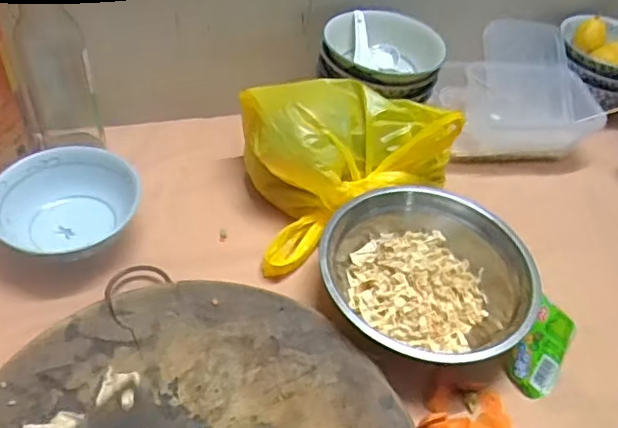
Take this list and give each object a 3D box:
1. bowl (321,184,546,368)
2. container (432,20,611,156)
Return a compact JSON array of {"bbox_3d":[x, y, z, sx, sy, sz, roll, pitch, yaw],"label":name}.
[{"bbox_3d":[0.112,0.063,0.596,0.197,0.078,0.174,-9,48,-15],"label":"bowl"},{"bbox_3d":[0.278,-0.159,0.795,0.188,0.128,0.135,-3,47,-10],"label":"container"}]

